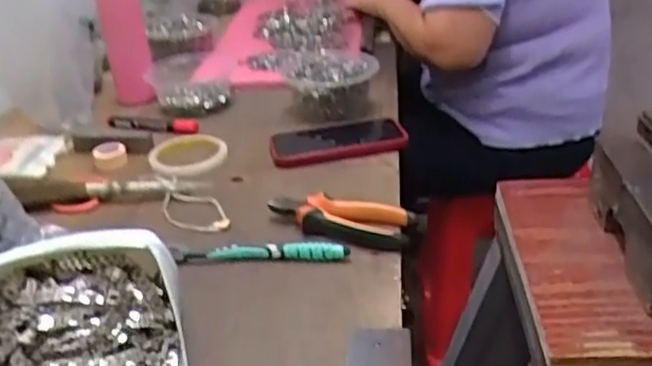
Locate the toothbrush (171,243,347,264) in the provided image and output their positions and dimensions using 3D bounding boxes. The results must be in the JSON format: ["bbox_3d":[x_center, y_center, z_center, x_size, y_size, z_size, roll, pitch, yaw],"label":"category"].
[{"bbox_3d":[-0.063,0.066,0.633,0.167,0.015,0.011,0,29,4],"label":"toothbrush"}]

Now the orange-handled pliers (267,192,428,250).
[{"bbox_3d":[0.017,0.037,0.666,0.157,0.027,0.052,5,29,14],"label":"orange-handled pliers"}]

